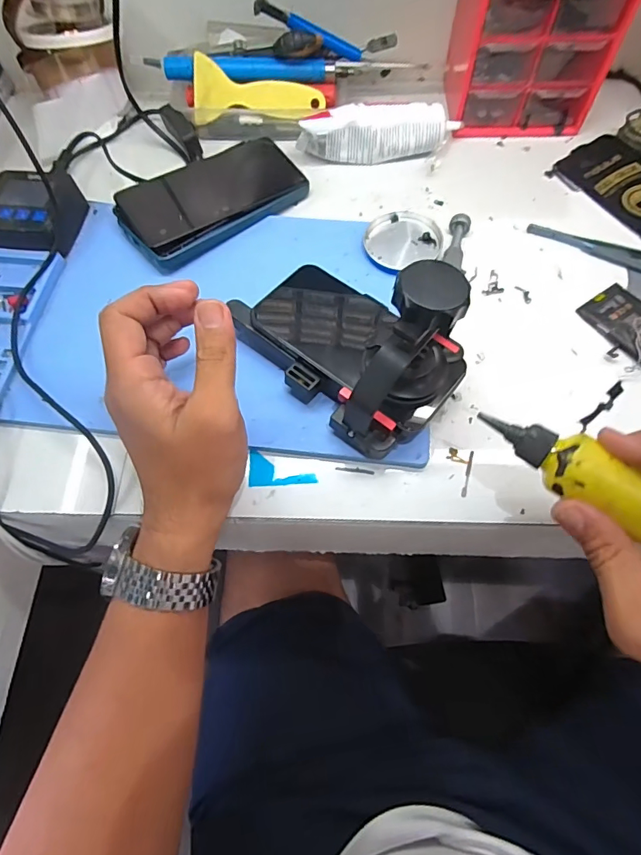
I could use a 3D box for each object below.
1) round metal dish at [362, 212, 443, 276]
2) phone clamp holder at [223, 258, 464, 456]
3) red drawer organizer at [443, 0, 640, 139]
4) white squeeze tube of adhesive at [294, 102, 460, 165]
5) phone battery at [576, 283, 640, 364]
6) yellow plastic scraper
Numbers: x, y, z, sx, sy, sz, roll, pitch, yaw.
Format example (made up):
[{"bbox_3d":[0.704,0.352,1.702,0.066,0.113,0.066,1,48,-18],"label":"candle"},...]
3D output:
[{"bbox_3d":[0.067,-0.159,0.389,0.063,0.007,0.058,-2,70,4],"label":"round metal dish"},{"bbox_3d":[0.015,-0.065,0.299,0.091,0.123,0.147,-41,70,-15],"label":"phone clamp holder"},{"bbox_3d":[0.191,-0.358,0.423,0.127,0.117,0.103,-1,66,2],"label":"red drawer organizer"},{"bbox_3d":[0.055,-0.275,0.431,0.146,0.043,0.033,-3,66,1],"label":"white squeeze tube of adhesive"},{"bbox_3d":[0.242,-0.072,0.347,0.049,0.007,0.085,-31,64,-10],"label":"phone battery"},{"bbox_3d":[-0.060,-0.323,0.438,0.122,0.052,0.005,-2,26,3],"label":"yellow plastic scraper"}]

